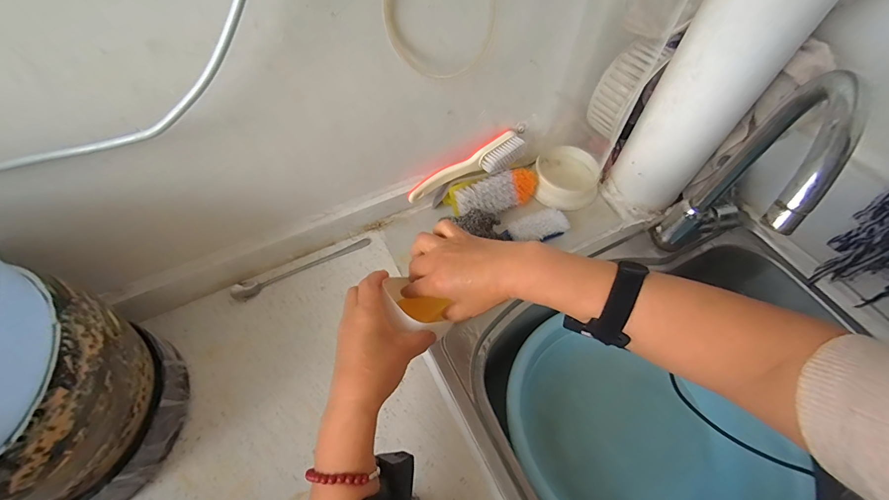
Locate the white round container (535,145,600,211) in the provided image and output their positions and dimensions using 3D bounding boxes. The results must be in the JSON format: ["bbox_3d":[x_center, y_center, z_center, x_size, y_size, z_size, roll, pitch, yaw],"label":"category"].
[{"bbox_3d":[0.199,-0.118,0.629,0.100,0.038,0.103,0,58,1],"label":"white round container"}]

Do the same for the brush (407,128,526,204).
[{"bbox_3d":[0.035,-0.119,0.586,0.195,0.041,0.050,-27,64,-17],"label":"brush"}]

